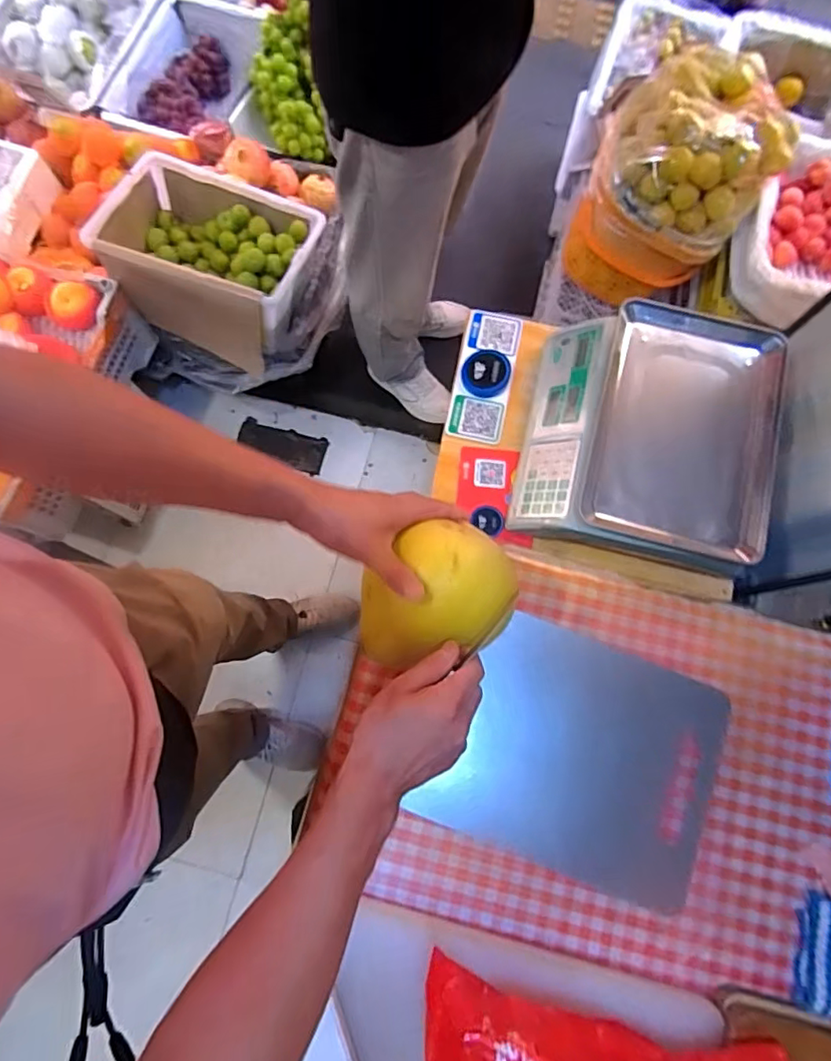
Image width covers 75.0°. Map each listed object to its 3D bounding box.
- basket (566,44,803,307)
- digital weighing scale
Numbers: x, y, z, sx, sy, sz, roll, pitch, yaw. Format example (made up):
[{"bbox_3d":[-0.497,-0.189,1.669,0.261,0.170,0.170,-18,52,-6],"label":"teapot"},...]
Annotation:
[{"bbox_3d":[0.506,-0.689,1.086,0.294,0.341,0.280,0,76,-1],"label":"basket"},{"bbox_3d":[0.324,-0.134,0.766,0.315,0.109,0.337,13,76,2],"label":"digital weighing scale"}]

